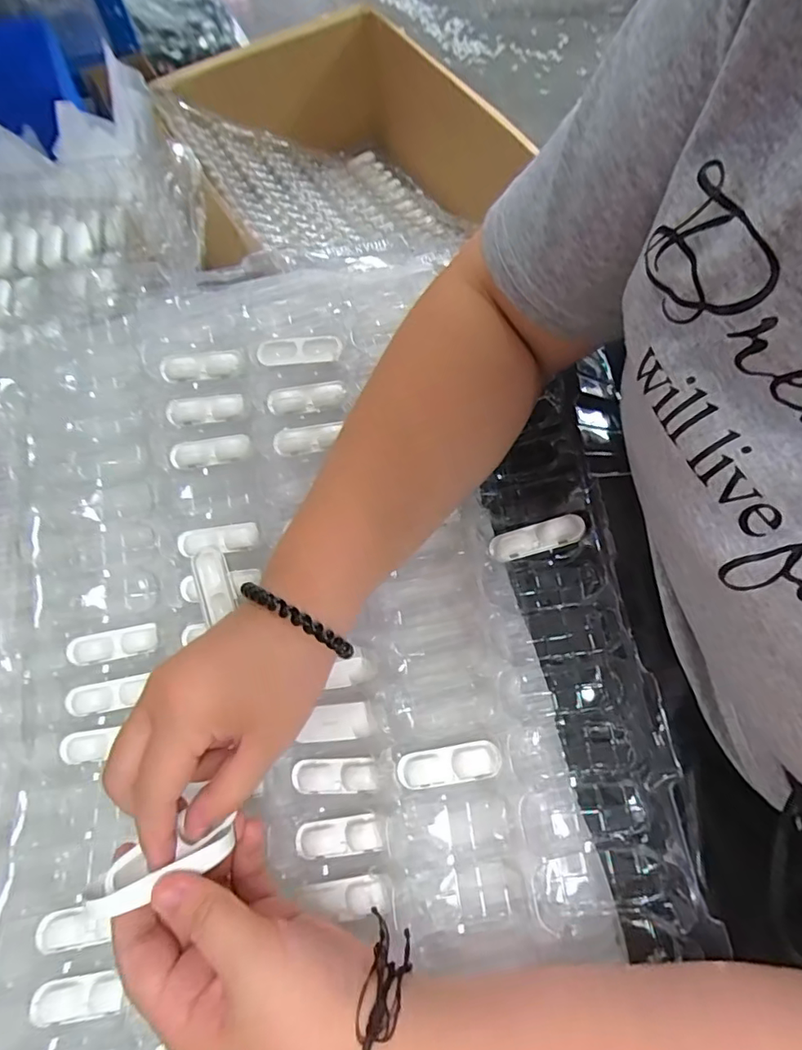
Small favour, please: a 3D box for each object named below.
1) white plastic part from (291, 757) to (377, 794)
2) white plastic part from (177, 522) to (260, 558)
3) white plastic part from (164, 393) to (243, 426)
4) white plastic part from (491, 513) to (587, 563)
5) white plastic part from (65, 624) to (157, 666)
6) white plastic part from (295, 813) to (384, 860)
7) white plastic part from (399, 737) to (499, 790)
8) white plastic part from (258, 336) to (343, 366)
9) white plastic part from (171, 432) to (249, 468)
[{"bbox_3d":[-0.042,0.159,0.335,0.055,0.007,0.020,-8,69,14],"label":"white plastic part"},{"bbox_3d":[-0.136,0.010,0.394,0.058,0.005,0.021,-10,71,-5],"label":"white plastic part"},{"bbox_3d":[-0.148,-0.087,0.401,0.058,0.004,0.019,-8,96,-2],"label":"white plastic part"},{"bbox_3d":[0.089,0.008,0.351,0.062,0.008,0.021,-18,70,17],"label":"white plastic part"},{"bbox_3d":[-0.204,0.084,0.377,0.059,0.006,0.021,-12,71,-5],"label":"white plastic part"},{"bbox_3d":[-0.038,0.189,0.322,0.058,0.009,0.019,-17,70,16],"label":"white plastic part"},{"bbox_3d":[0.028,0.145,0.320,0.062,0.008,0.021,-15,70,11],"label":"white plastic part"},{"bbox_3d":[-0.076,-0.131,0.396,0.063,0.009,0.021,-8,82,1],"label":"white plastic part"},{"bbox_3d":[-0.143,-0.056,0.401,0.059,0.010,0.021,-8,87,1],"label":"white plastic part"}]

